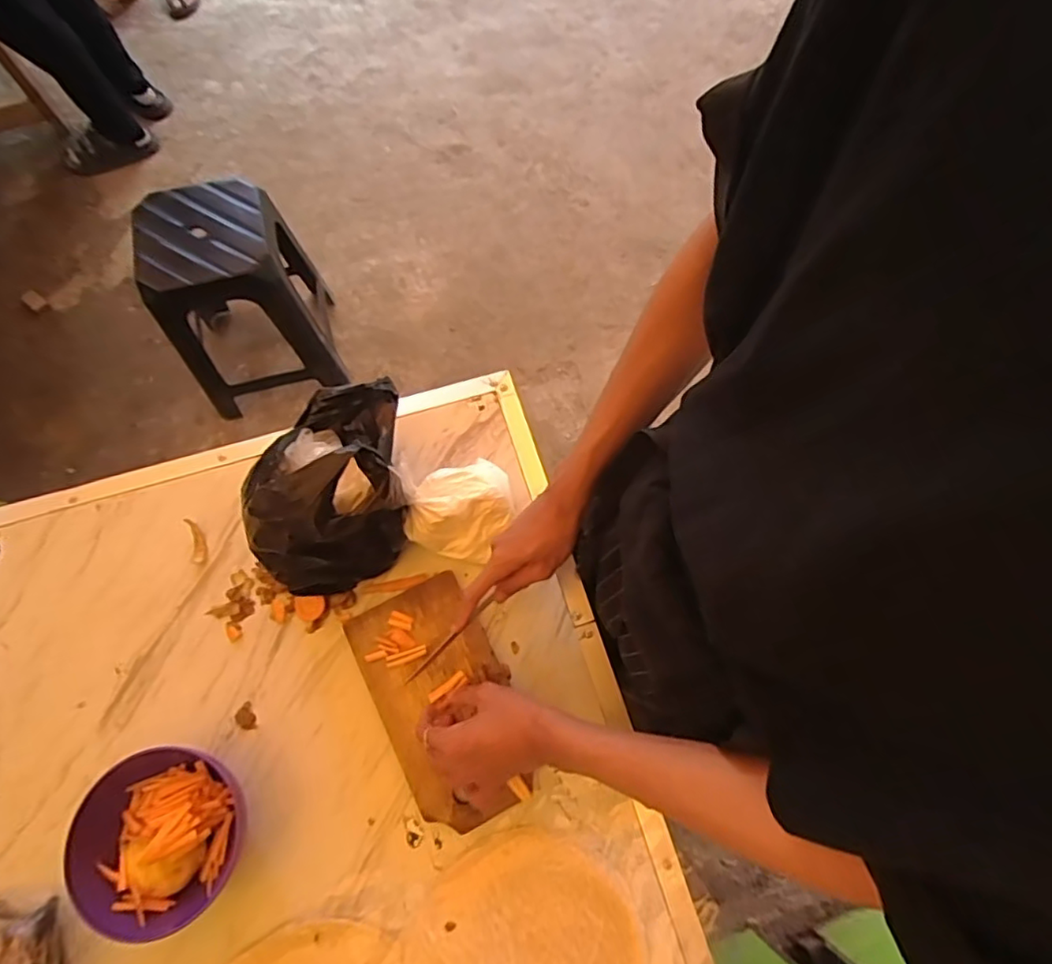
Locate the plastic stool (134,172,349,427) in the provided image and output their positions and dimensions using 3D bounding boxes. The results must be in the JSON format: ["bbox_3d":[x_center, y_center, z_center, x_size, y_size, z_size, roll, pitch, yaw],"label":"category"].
[{"bbox_3d":[-0.642,-0.416,1.413,0.323,0.438,0.308,-12,70,-5],"label":"plastic stool"}]

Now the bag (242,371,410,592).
[{"bbox_3d":[-0.197,0.006,0.637,0.177,0.182,0.160,-25,72,-10],"label":"bag"}]

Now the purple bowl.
[{"bbox_3d":[-0.350,0.338,0.574,0.134,0.077,0.146,0,70,-1],"label":"purple bowl"}]

